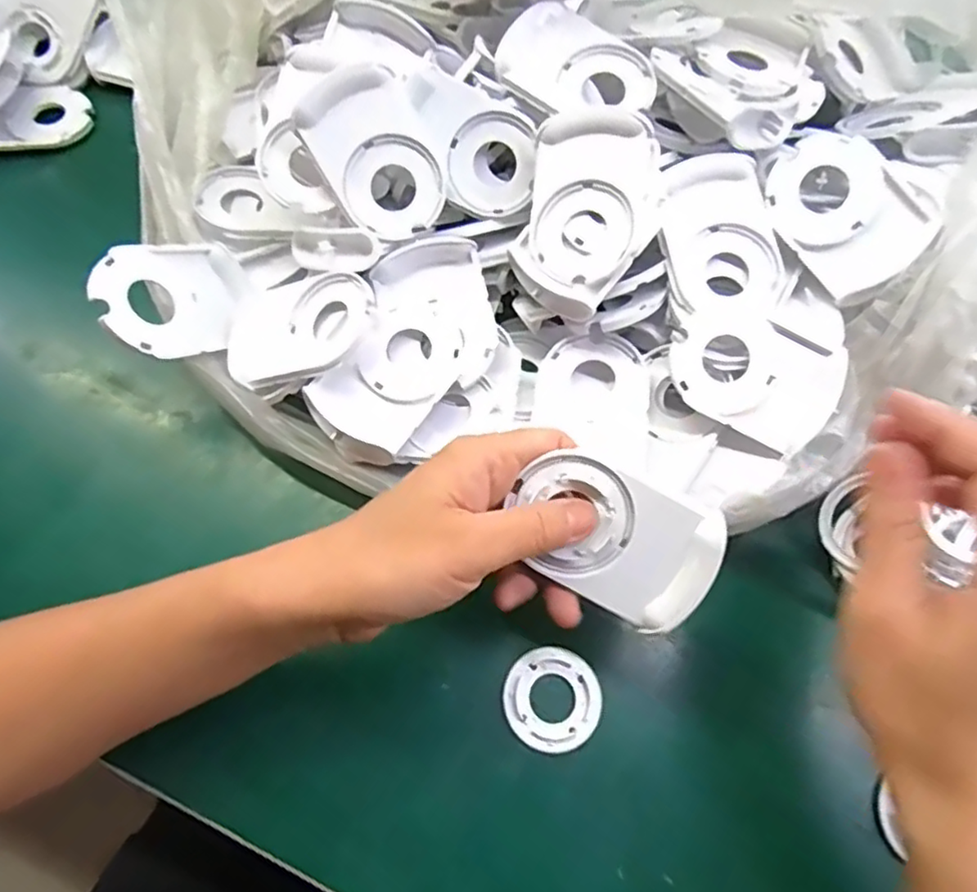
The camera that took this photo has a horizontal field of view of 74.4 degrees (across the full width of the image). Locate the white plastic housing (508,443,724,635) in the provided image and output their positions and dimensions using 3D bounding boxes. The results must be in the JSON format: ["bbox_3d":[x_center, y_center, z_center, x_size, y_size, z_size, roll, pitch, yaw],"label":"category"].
[{"bbox_3d":[0.048,0.038,0.257,0.080,0.008,0.056,24,104,5],"label":"white plastic housing"}]

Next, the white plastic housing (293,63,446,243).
[{"bbox_3d":[-0.056,-0.149,0.337,0.062,0.022,0.079,-29,102,-3],"label":"white plastic housing"}]

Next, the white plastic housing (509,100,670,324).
[{"bbox_3d":[0.050,-0.117,0.327,0.068,0.018,0.099,19,96,20],"label":"white plastic housing"}]

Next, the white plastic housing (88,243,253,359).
[{"bbox_3d":[-0.159,-0.074,0.332,0.018,0.086,0.057,-19,105,31],"label":"white plastic housing"}]

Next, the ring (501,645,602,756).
[{"bbox_3d":[0.030,0.116,0.296,0.043,0.005,0.044,1,65,-2],"label":"ring"}]

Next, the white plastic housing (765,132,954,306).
[{"bbox_3d":[0.181,-0.120,0.327,0.064,0.017,0.081,-40,81,9],"label":"white plastic housing"}]

